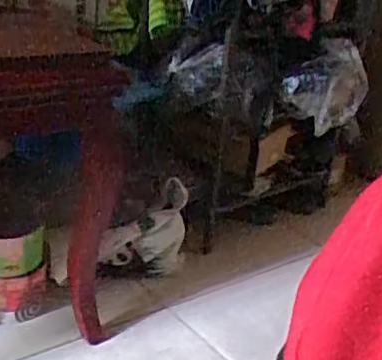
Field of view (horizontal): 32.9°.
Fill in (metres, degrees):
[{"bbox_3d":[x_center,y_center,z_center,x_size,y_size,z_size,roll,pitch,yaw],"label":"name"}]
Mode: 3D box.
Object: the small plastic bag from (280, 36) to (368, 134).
[{"bbox_3d":[0.329,-0.229,1.554,0.118,0.183,0.207,21,26,33],"label":"small plastic bag"}]

